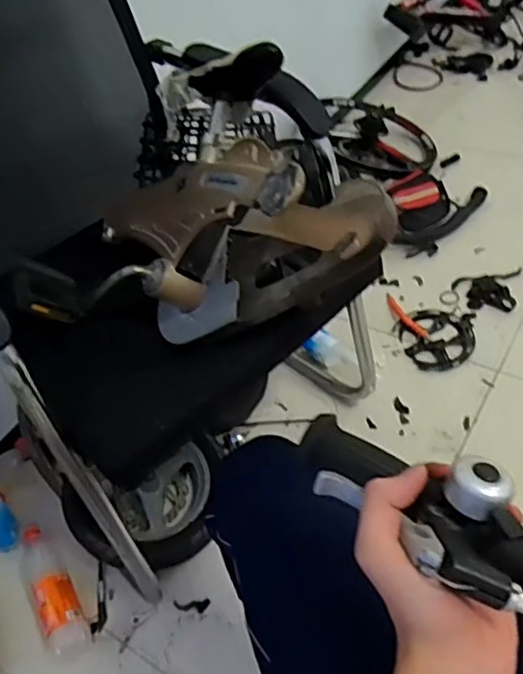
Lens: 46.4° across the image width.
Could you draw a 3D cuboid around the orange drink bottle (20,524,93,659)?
[{"bbox_3d":[-0.360,0.416,1.027,0.071,0.058,0.246,-29,49,-16],"label":"orange drink bottle"}]

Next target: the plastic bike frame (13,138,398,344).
[{"bbox_3d":[-0.057,-0.116,0.724,0.422,0.190,0.207,-11,47,23],"label":"plastic bike frame"}]

